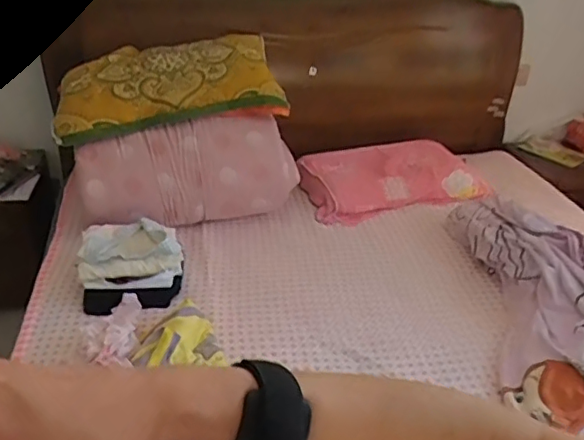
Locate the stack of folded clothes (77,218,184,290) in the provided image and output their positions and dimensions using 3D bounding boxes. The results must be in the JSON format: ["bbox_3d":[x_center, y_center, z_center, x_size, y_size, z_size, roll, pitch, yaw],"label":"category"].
[{"bbox_3d":[-0.427,0.098,1.566,0.253,0.162,0.205,-3,30,-10],"label":"stack of folded clothes"}]

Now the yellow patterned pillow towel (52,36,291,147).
[{"bbox_3d":[-0.397,-0.437,1.879,0.682,0.206,0.323,-7,31,-17],"label":"yellow patterned pillow towel"}]

